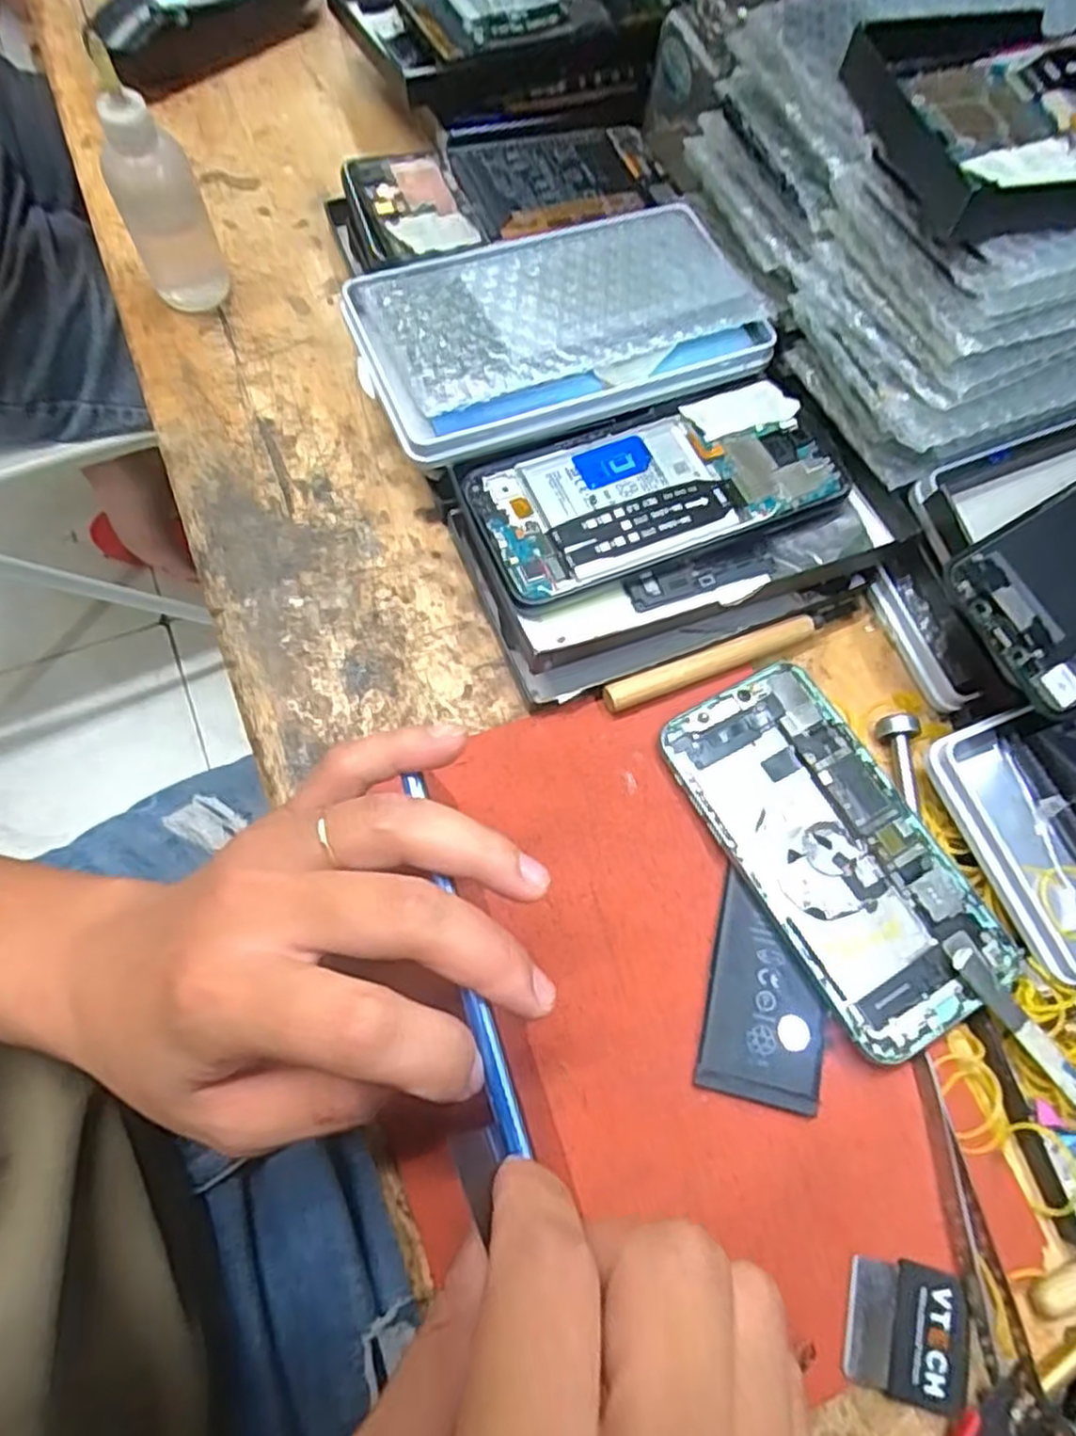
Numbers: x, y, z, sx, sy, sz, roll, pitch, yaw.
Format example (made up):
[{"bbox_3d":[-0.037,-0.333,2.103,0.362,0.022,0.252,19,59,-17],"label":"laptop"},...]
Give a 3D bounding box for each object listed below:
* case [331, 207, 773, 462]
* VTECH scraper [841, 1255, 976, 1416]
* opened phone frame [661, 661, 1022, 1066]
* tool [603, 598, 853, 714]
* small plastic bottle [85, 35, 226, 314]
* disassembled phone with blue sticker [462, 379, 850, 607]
[{"bbox_3d":[0.009,-0.180,0.338,0.173,0.025,0.099,-22,74,-8],"label":"case"},{"bbox_3d":[0.124,0.207,0.252,0.042,0.004,0.040,10,72,2],"label":"VTECH scraper"},{"bbox_3d":[0.117,0.051,0.299,0.075,0.010,0.147,-27,75,-10],"label":"opened phone frame"},{"bbox_3d":[0.087,-0.030,0.326,0.126,0.007,0.010,-22,74,-8],"label":"tool"},{"bbox_3d":[-0.172,-0.235,0.337,0.037,0.109,0.037,-27,75,-13],"label":"small plastic bottle"},{"bbox_3d":[0.051,-0.100,0.325,0.151,0.007,0.073,-20,70,-8],"label":"disassembled phone with blue sticker"}]

